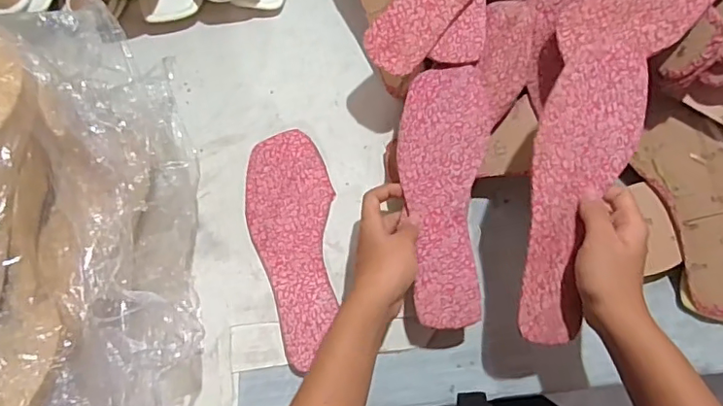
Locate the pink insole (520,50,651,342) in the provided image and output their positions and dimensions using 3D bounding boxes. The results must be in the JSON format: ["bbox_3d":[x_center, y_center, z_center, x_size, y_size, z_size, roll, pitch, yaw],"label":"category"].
[{"bbox_3d":[0.169,-0.005,0.436,0.078,0.018,0.230,13,93,6],"label":"pink insole"}]

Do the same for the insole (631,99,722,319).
[{"bbox_3d":[0.310,0.005,0.494,0.073,0.011,0.200,-24,88,31],"label":"insole"}]

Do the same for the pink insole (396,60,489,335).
[{"bbox_3d":[0.072,-0.008,0.505,0.080,0.007,0.234,2,83,15],"label":"pink insole"}]

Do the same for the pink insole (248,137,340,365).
[{"bbox_3d":[-0.066,0.041,0.549,0.084,0.009,0.230,-11,73,-2],"label":"pink insole"}]

